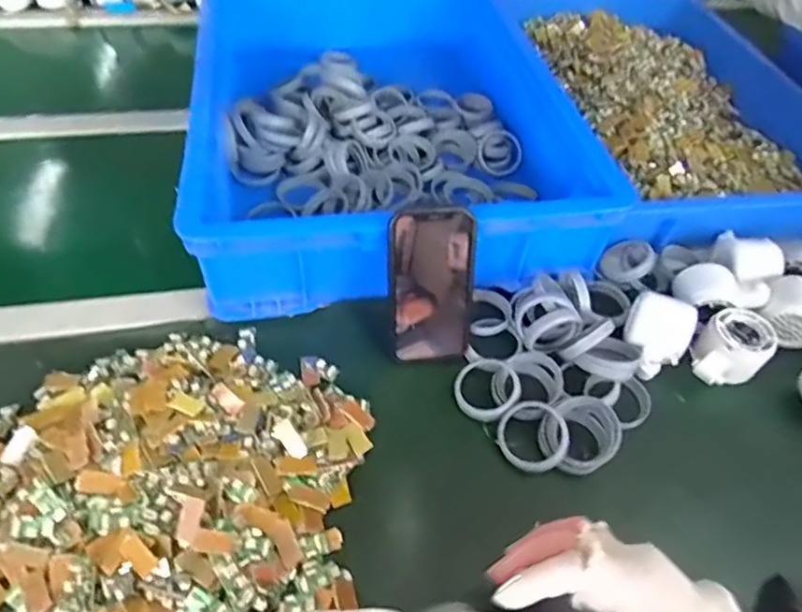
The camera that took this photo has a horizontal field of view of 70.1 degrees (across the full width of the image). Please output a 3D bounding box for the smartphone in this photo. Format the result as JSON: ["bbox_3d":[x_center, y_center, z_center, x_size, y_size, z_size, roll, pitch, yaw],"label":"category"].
[{"bbox_3d":[0.029,-0.017,0.508,0.076,0.140,0.007,-6,25,-7],"label":"smartphone"}]

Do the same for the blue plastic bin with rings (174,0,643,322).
[{"bbox_3d":[-0.038,-0.247,0.724,0.394,0.151,0.571,-6,51,-9],"label":"blue plastic bin with rings"}]

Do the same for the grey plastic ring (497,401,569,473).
[{"bbox_3d":[0.112,0.110,0.483,0.056,0.011,0.058,-1,81,6],"label":"grey plastic ring"}]

